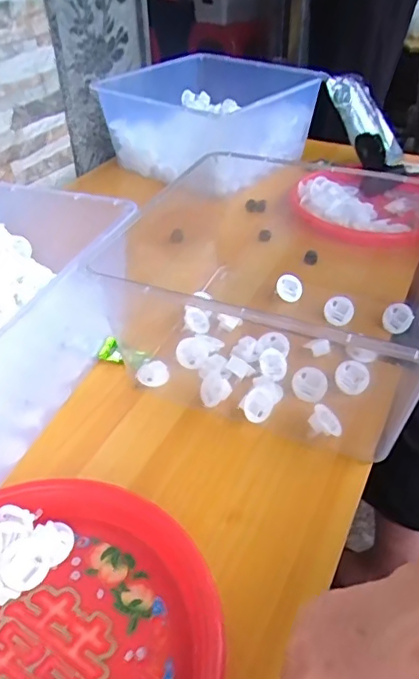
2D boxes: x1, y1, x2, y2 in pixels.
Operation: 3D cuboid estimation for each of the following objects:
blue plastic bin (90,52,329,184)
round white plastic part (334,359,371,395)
[{"bbox_3d":[-0.005,-0.360,0.860,0.317,0.144,0.195,20,44,24],"label":"blue plastic bin"},{"bbox_3d":[0.138,0.037,0.512,0.031,0.031,0.006,33,8,10],"label":"round white plastic part"}]

